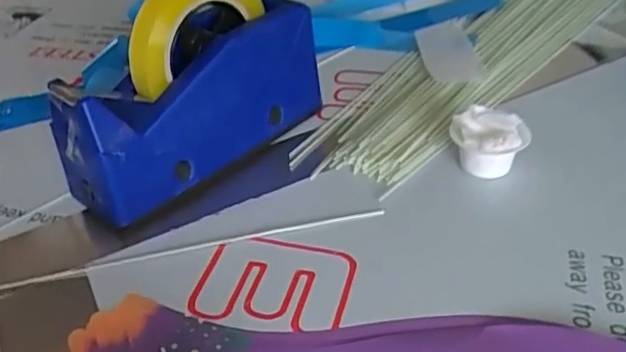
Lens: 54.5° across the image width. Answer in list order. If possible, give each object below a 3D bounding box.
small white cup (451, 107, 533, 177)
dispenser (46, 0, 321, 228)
[{"bbox_3d":[0.124,-0.022,0.430,0.051,0.039,0.039,8,38,18],"label":"small white cup"},{"bbox_3d":[-0.090,-0.067,0.446,0.196,0.133,0.063,-33,44,-32],"label":"dispenser"}]

